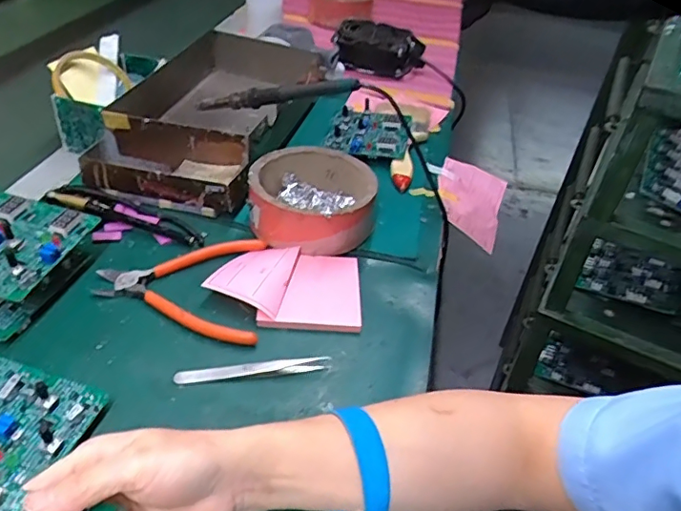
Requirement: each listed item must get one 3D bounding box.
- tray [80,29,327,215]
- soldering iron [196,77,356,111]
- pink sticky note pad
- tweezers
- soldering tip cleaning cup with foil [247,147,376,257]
[{"bbox_3d":[-0.144,-0.179,0.654,0.180,0.063,0.337,12,40,5],"label":"tray"},{"bbox_3d":[-0.074,-0.176,0.593,0.201,0.021,0.023,0,35,24],"label":"soldering iron"},{"bbox_3d":[-0.045,0.023,0.470,0.125,0.022,0.088,5,40,-3],"label":"pink sticky note pad"},{"bbox_3d":[-0.065,0.087,0.408,0.113,0.006,0.010,-3,41,-12],"label":"tweezers"},{"bbox_3d":[-0.028,-0.057,0.541,0.117,0.053,0.120,4,40,-3],"label":"soldering tip cleaning cup with foil"}]

